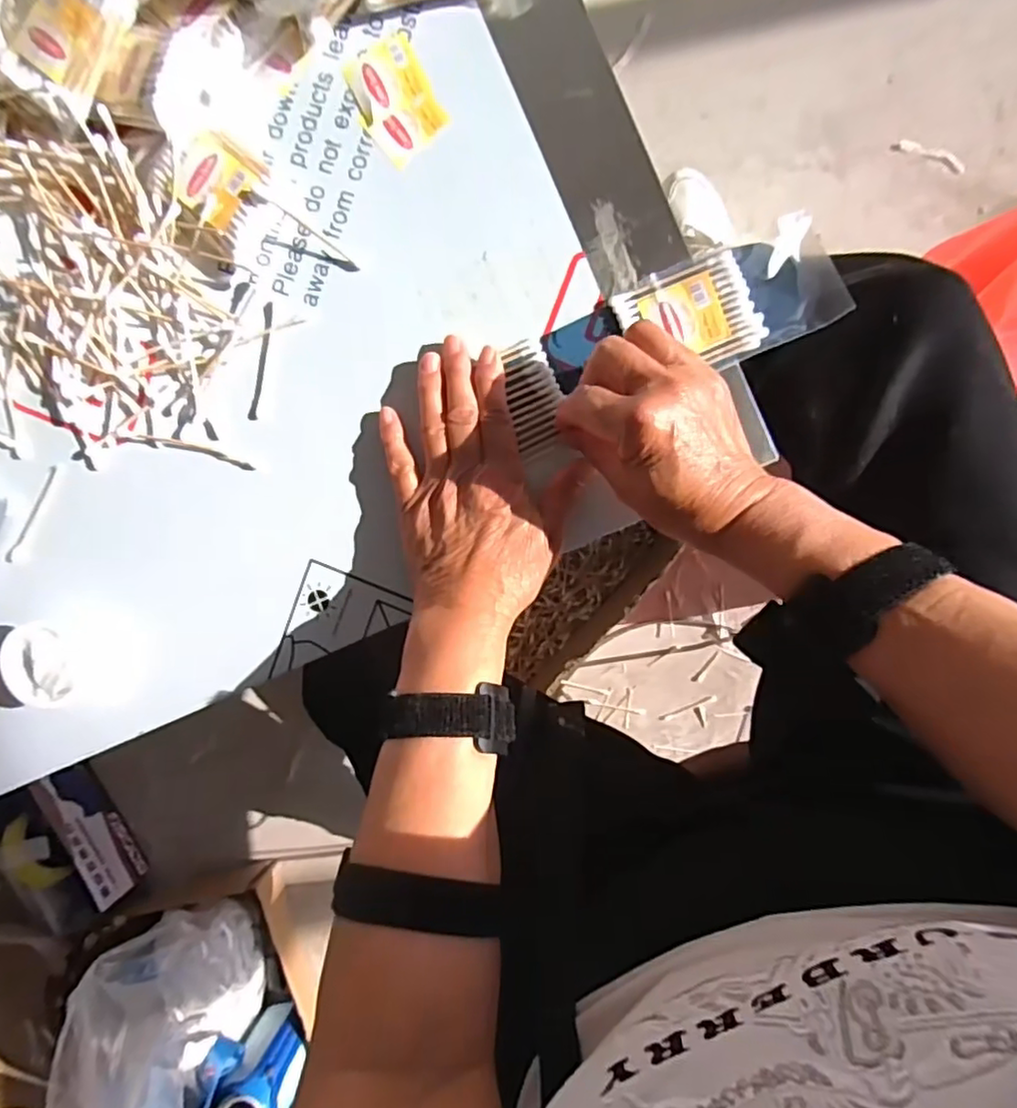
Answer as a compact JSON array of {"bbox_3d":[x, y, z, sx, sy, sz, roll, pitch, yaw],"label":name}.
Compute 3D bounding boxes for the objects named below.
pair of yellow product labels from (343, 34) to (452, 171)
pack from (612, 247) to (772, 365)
[{"bbox_3d":[-0.067,-0.274,0.376,0.046,0.007,0.066,-30,98,4],"label":"pair of yellow product labels"},{"bbox_3d":[0.107,-0.138,0.365,0.076,0.009,0.056,-20,98,3],"label":"pack"}]

